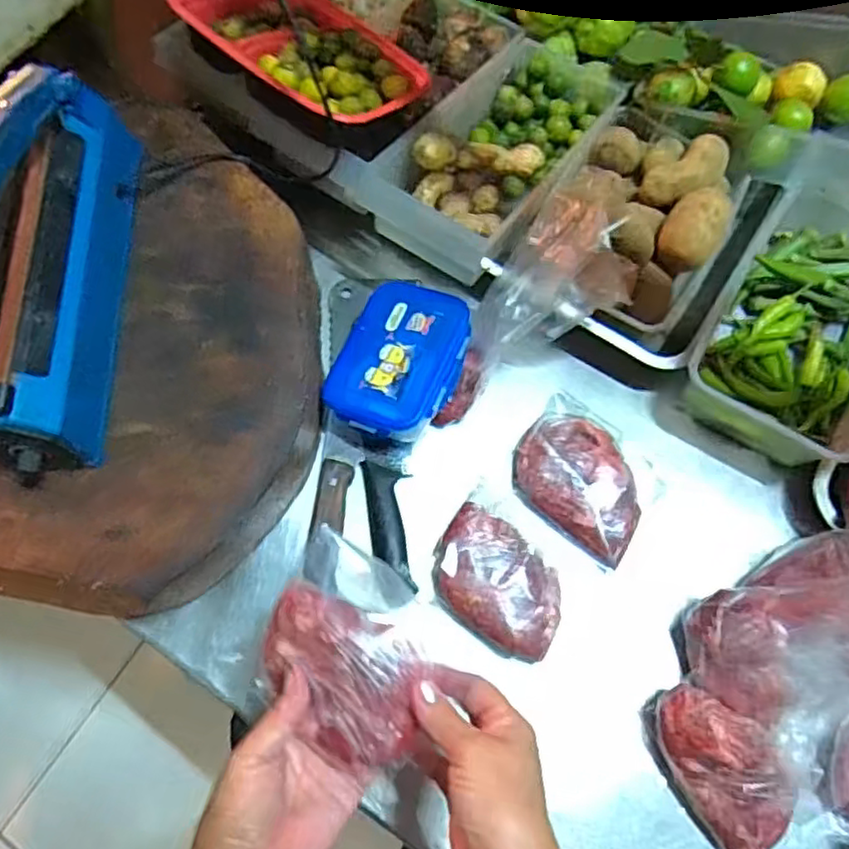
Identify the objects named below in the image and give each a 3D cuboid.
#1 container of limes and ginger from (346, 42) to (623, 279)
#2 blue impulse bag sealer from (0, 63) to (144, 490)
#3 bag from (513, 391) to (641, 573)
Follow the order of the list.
[{"bbox_3d":[0.081,-0.274,0.658,0.138,0.076,0.318,36,63,10],"label":"container of limes and ginger"},{"bbox_3d":[-0.279,-0.133,0.465,0.062,0.211,0.304,1,72,0],"label":"blue impulse bag sealer"},{"bbox_3d":[0.146,0.047,0.607,0.130,0.028,0.115,38,76,11],"label":"bag"}]

